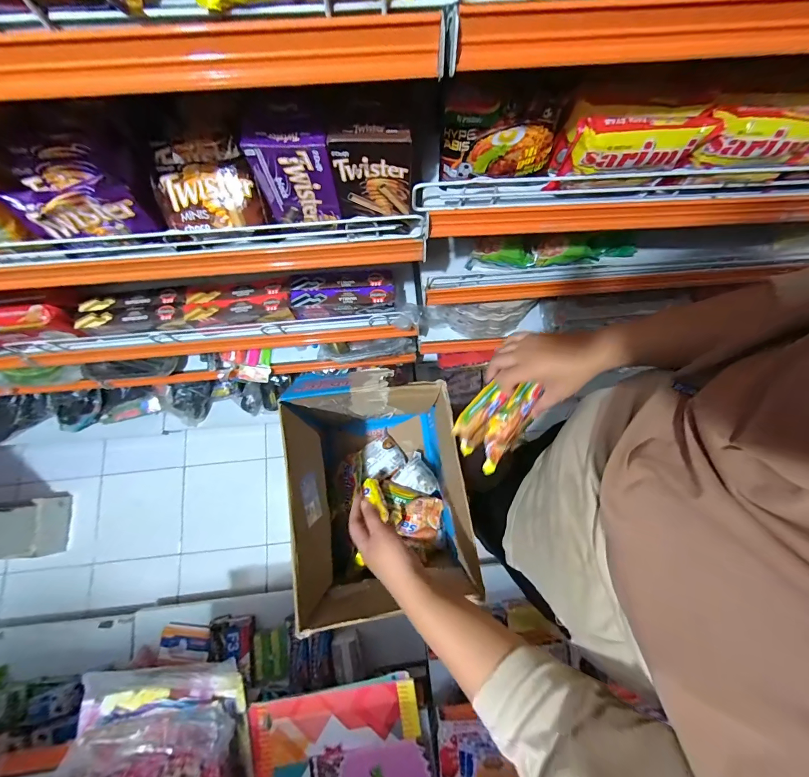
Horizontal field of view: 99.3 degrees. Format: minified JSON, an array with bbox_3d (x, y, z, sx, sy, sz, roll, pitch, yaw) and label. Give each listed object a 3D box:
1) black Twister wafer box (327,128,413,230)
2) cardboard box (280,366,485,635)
[{"bbox_3d":[-0.037,-0.244,0.410,0.089,0.117,0.028,-5,77,-1],"label":"black Twister wafer box"},{"bbox_3d":[-0.050,0.178,0.707,0.275,0.360,0.389,-10,77,-2],"label":"cardboard box"}]

